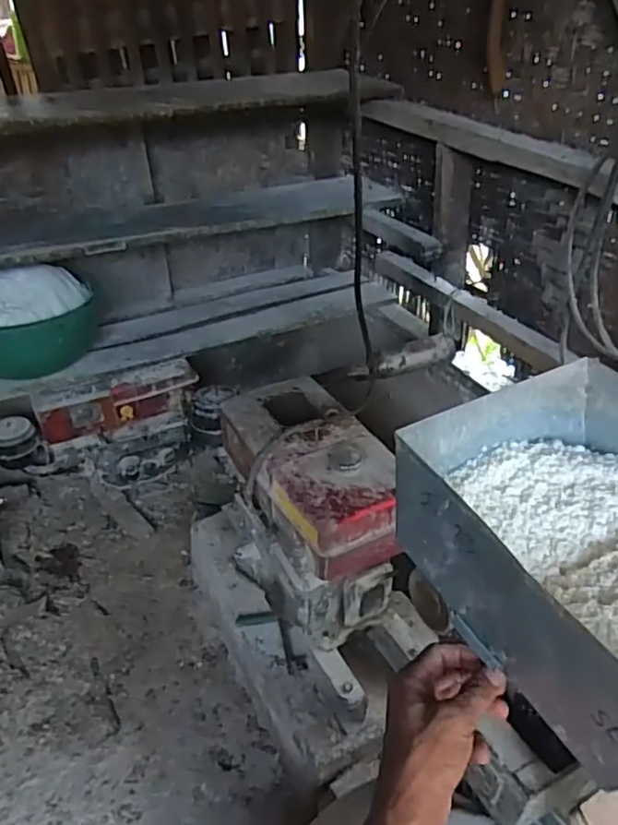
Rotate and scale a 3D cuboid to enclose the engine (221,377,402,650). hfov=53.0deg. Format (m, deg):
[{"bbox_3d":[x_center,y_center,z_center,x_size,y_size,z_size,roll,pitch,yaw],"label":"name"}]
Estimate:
[{"bbox_3d":[-0.018,0.212,1.344,0.264,0.411,0.476,-14,38,-15],"label":"engine"}]

